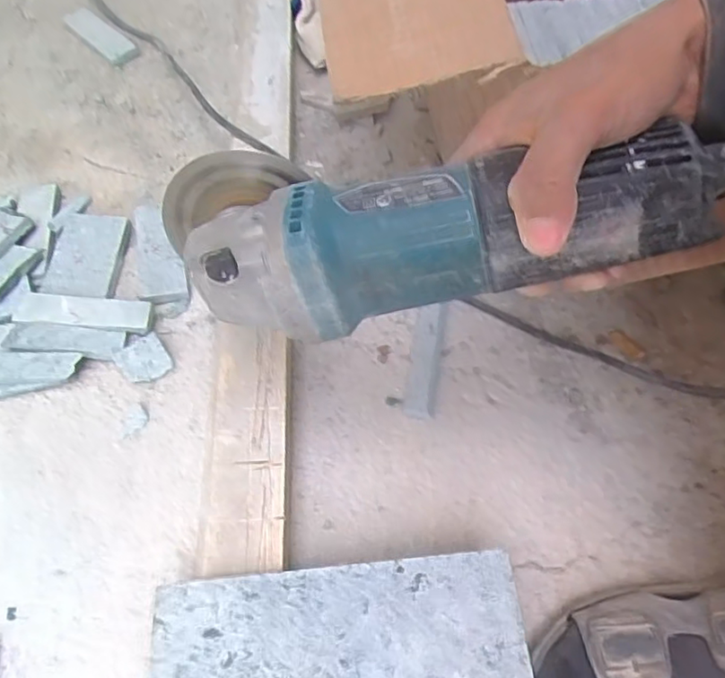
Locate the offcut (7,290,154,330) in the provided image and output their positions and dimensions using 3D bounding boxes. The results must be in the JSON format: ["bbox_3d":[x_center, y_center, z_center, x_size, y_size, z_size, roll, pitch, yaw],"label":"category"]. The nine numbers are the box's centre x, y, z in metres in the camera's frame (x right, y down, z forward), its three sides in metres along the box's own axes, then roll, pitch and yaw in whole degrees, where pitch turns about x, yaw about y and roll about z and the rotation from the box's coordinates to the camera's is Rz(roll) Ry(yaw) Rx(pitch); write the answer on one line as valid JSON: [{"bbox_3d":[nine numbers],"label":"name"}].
[{"bbox_3d":[-0.214,-0.022,0.478,0.100,0.010,0.025,1,59,1],"label":"offcut"}]

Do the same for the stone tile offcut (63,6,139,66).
[{"bbox_3d":[-0.284,-0.328,0.678,0.111,0.013,0.035,37,66,20],"label":"stone tile offcut"}]

